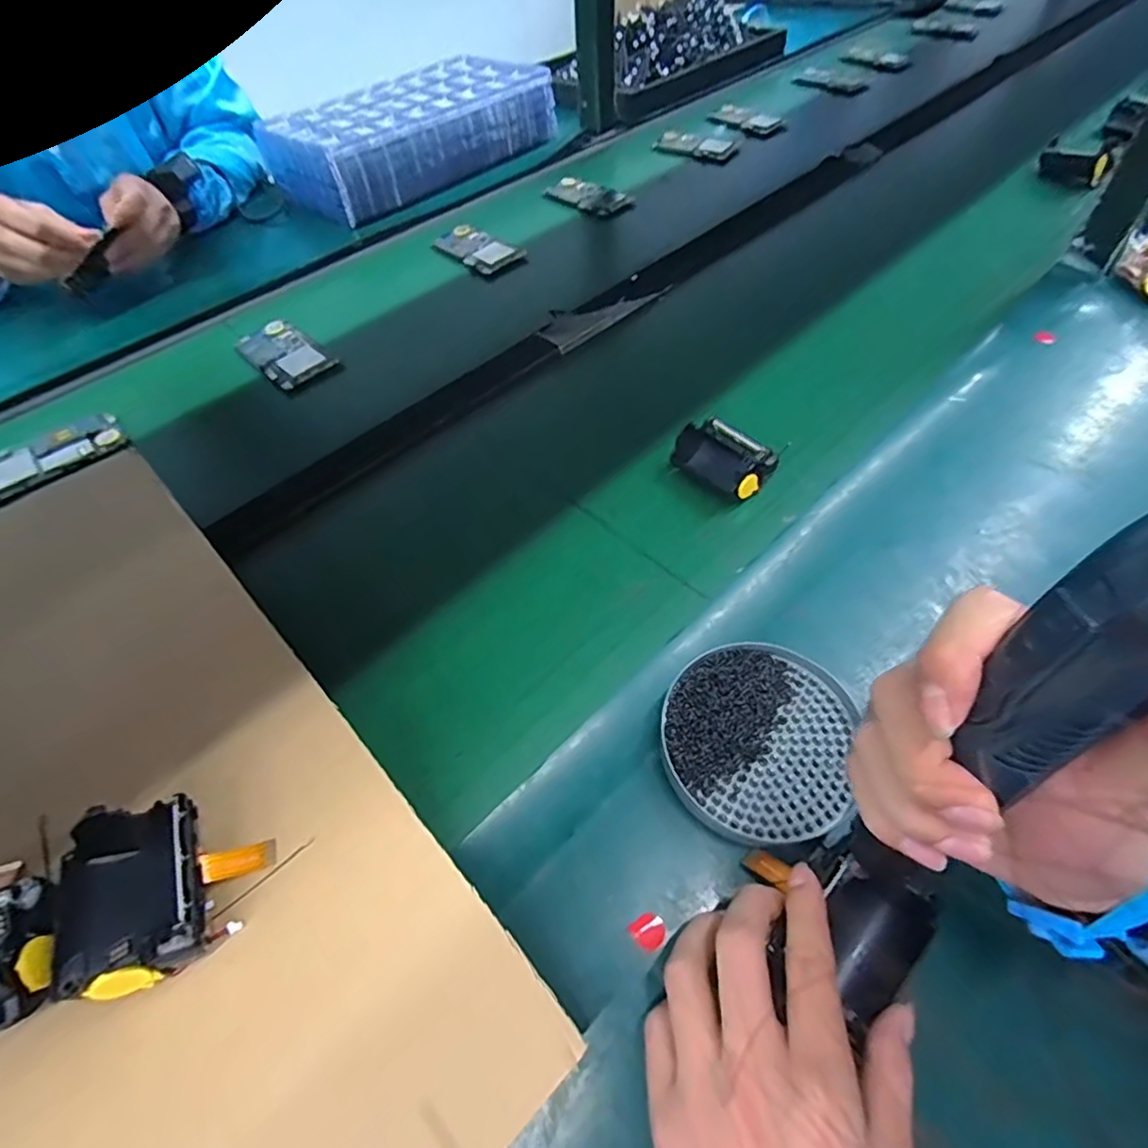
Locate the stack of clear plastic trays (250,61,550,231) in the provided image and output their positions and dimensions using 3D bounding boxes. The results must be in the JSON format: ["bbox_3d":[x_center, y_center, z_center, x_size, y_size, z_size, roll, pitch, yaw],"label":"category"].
[{"bbox_3d":[-0.236,-0.649,0.890,0.199,0.091,0.390,36,63,25],"label":"stack of clear plastic trays"}]

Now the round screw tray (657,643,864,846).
[{"bbox_3d":[0.104,0.095,0.351,0.104,0.019,0.108,-2,54,3],"label":"round screw tray"}]

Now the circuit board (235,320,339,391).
[{"bbox_3d":[-0.303,-0.232,0.634,0.119,0.006,0.061,36,64,26],"label":"circuit board"}]

